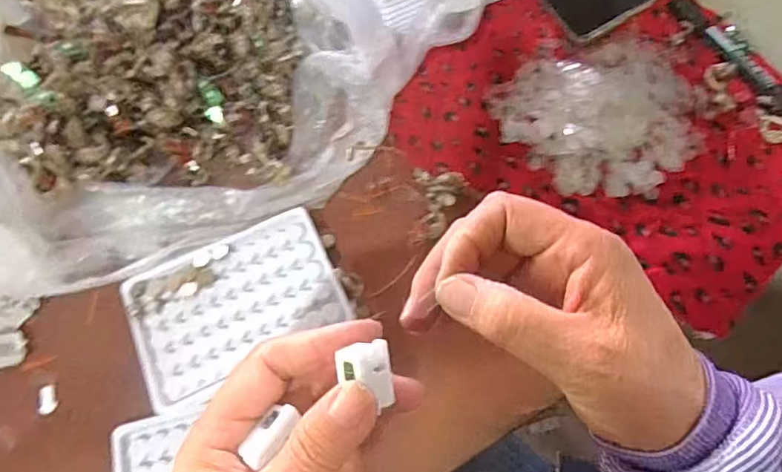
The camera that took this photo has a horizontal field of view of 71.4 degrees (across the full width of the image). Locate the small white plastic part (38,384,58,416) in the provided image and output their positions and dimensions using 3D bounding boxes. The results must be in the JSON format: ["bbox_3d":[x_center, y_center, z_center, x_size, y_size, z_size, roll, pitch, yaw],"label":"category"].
[{"bbox_3d":[-0.221,0.105,0.349,0.011,0.004,0.019,-8,68,-1],"label":"small white plastic part"}]

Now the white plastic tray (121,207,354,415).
[{"bbox_3d":[-0.100,0.046,0.360,0.129,0.023,0.090,-26,69,-8],"label":"white plastic tray"}]

